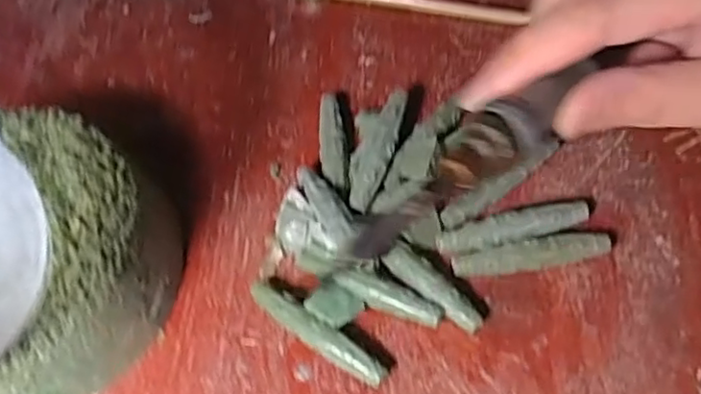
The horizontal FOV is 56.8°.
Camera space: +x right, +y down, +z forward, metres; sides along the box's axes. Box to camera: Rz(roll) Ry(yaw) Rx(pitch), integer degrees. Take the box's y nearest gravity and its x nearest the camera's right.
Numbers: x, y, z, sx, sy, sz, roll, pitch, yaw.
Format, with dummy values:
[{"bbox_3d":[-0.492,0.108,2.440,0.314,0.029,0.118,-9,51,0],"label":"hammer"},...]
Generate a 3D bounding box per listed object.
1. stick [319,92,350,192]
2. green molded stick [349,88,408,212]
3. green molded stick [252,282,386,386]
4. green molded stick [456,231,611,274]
[{"bbox_3d":[-0.007,-0.021,0.266,0.011,0.012,0.045,-5,60,1],"label":"stick"},{"bbox_3d":[0.009,-0.019,0.252,0.016,0.007,0.054,15,62,13],"label":"green molded stick"},{"bbox_3d":[-0.012,0.047,0.226,0.056,0.010,0.009,30,66,19],"label":"green molded stick"},{"bbox_3d":[0.065,0.021,0.235,0.056,0.010,0.010,-10,60,-2],"label":"green molded stick"}]

